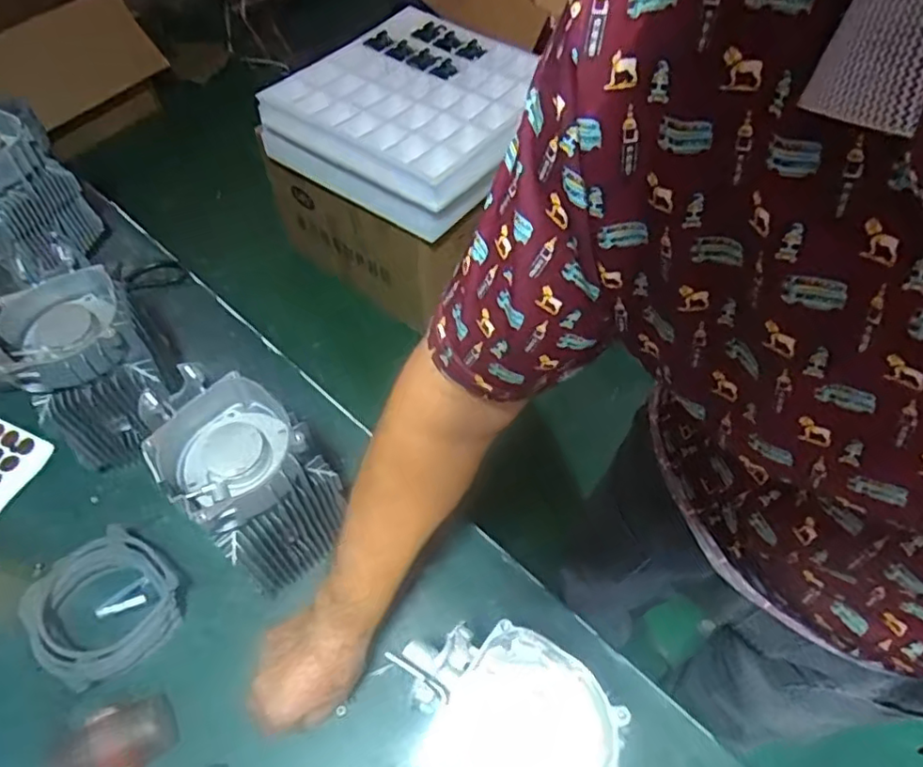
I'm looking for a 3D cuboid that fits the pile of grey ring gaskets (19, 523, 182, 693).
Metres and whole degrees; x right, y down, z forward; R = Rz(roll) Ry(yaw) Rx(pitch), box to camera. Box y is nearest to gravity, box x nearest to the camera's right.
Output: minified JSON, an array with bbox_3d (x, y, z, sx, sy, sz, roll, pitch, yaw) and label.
[{"bbox_3d":[-0.347,0.219,0.601,0.128,0.052,0.125,-39,64,-23],"label":"pile of grey ring gaskets"}]

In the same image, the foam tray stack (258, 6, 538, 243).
[{"bbox_3d":[-0.115,-0.635,1.413,0.507,0.172,0.599,37,63,13],"label":"foam tray stack"}]

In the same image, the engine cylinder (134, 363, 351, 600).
[{"bbox_3d":[-0.204,0.103,0.603,0.136,0.210,0.117,38,64,23],"label":"engine cylinder"}]

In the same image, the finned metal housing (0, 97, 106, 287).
[{"bbox_3d":[-0.597,-0.253,0.802,0.114,0.183,0.138,23,59,15],"label":"finned metal housing"}]

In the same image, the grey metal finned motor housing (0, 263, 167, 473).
[{"bbox_3d":[-0.392,-0.002,0.667,0.111,0.211,0.108,-29,61,-18],"label":"grey metal finned motor housing"}]

